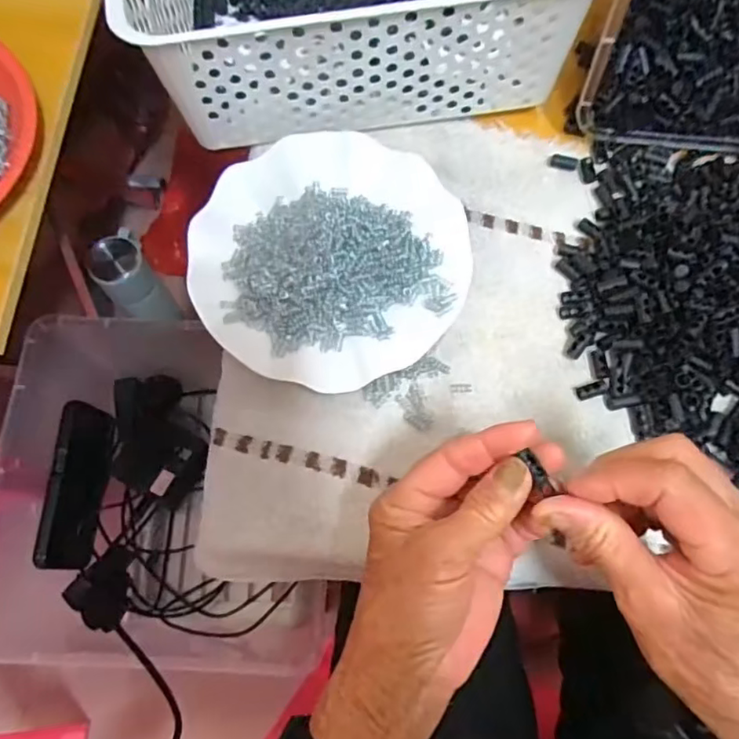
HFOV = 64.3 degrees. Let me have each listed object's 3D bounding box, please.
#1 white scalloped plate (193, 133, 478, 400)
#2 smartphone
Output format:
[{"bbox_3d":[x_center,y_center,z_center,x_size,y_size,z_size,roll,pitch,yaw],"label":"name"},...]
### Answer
[{"bbox_3d":[-0.026,-0.076,0.403,0.179,0.027,0.178,0,71,-1],"label":"white scalloped plate"},{"bbox_3d":[-0.299,0.117,0.602,0.004,0.064,0.162,-7,70,26],"label":"smartphone"}]

